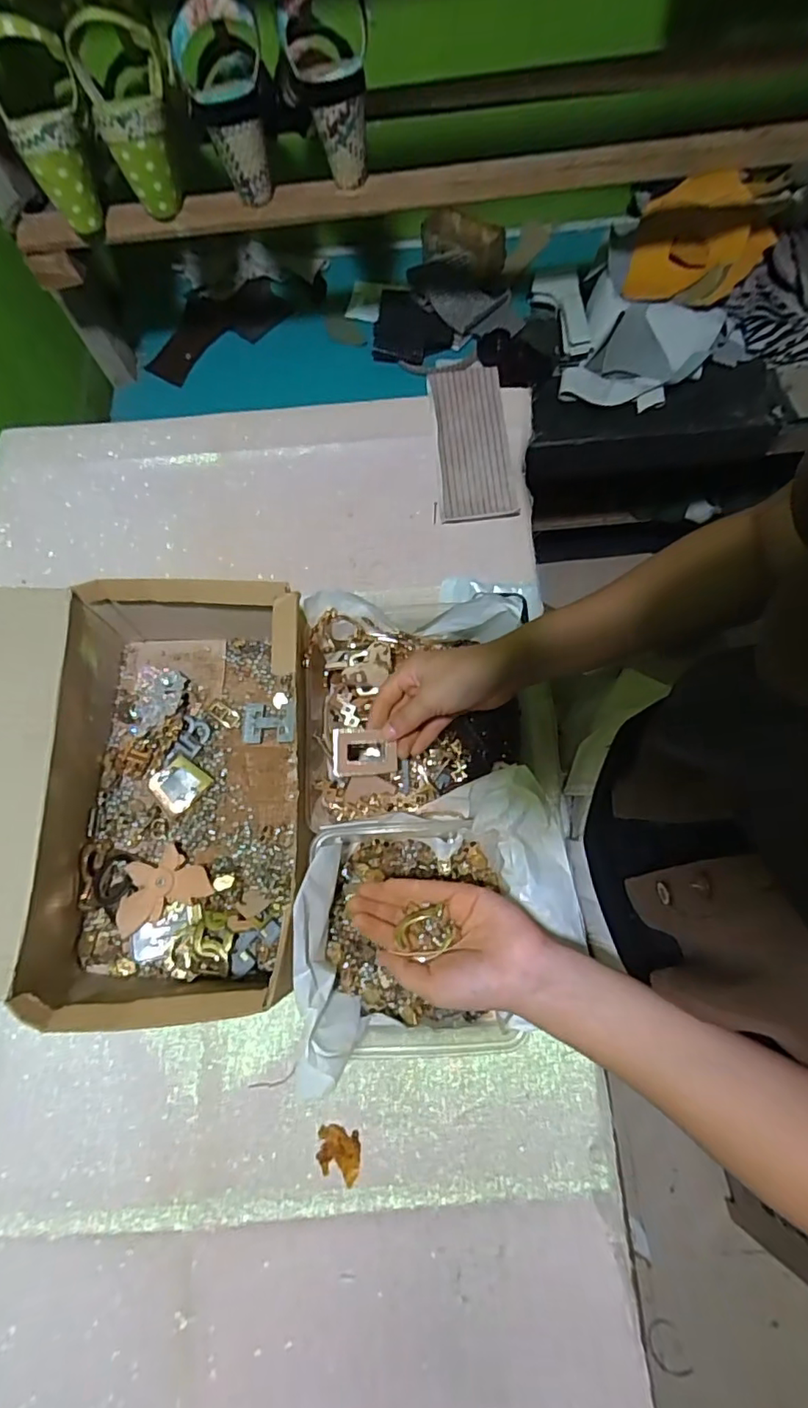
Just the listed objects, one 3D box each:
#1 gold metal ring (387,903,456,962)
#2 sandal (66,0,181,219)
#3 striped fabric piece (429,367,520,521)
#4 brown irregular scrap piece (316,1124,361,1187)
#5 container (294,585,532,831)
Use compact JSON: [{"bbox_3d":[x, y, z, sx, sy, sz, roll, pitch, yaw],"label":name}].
[{"bbox_3d":[0.014,0.158,0.387,0.039,0.009,0.028,-18,84,-2],"label":"gold metal ring"},{"bbox_3d":[-0.256,-0.565,0.532,0.080,0.138,0.078,-18,71,-1],"label":"sandal"},{"bbox_3d":[0.076,-0.286,0.620,0.083,0.031,0.179,-5,74,0],"label":"striped fabric piece"},{"bbox_3d":[-0.052,0.356,0.443,0.033,0.004,0.038,1,74,2],"label":"brown irregular scrap piece"},{"bbox_3d":[0.007,0.003,0.507,0.191,0.078,0.215,1,74,2],"label":"container"}]

